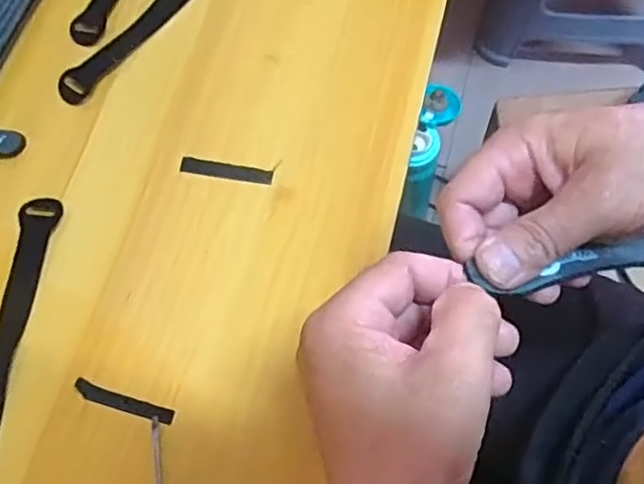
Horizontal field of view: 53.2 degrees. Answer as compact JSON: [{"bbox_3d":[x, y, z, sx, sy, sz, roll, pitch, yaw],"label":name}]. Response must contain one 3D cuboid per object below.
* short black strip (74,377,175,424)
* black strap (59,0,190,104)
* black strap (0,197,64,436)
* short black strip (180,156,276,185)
[{"bbox_3d":[-0.113,0.091,0.364,0.061,0.004,0.010,17,70,8],"label":"short black strip"},{"bbox_3d":[-0.117,-0.172,0.470,0.022,0.005,0.195,37,74,14],"label":"black strap"},{"bbox_3d":[-0.189,0.065,0.381,0.023,0.006,0.197,6,69,3],"label":"black strap"},{"bbox_3d":[-0.062,-0.047,0.419,0.061,0.004,0.011,11,69,5],"label":"short black strip"}]

